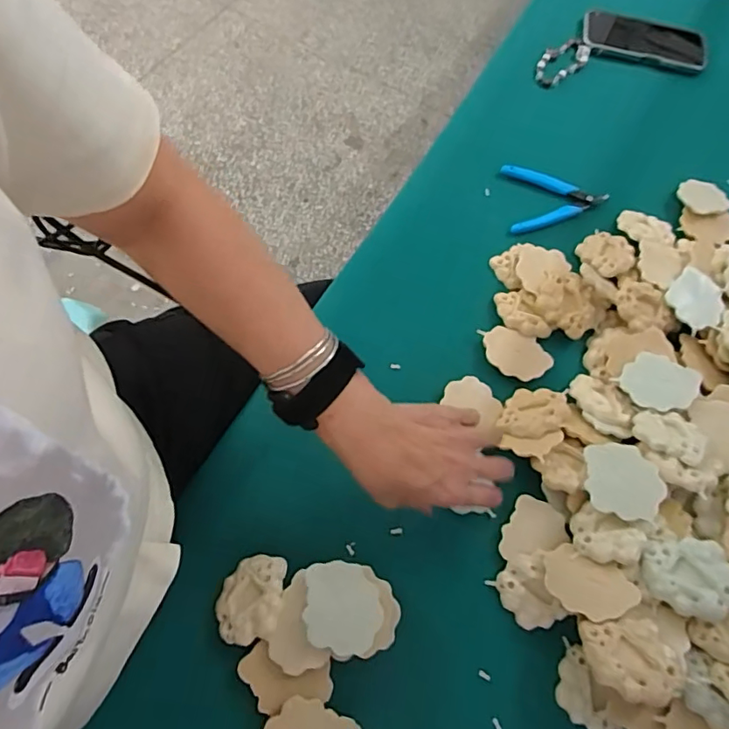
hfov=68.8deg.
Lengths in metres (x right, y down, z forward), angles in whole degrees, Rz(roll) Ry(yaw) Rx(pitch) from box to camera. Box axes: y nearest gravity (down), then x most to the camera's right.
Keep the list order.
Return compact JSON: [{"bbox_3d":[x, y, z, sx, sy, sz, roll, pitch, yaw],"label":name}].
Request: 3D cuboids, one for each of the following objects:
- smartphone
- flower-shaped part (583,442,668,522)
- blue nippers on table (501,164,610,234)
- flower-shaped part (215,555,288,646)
[{"bbox_3d":[0.389,-0.448,0.741,0.169,0.006,0.081,13,74,0],"label":"smartphone"},{"bbox_3d":[0.213,0.096,0.438,0.057,0.004,0.062,-1,59,22],"label":"flower-shaped part"},{"bbox_3d":[0.219,-0.189,0.607,0.114,0.014,0.089,-1,63,-1],"label":"blue nippers on table"},{"bbox_3d":[-0.089,0.182,0.413,0.052,0.024,0.062,3,63,2],"label":"flower-shaped part"}]

